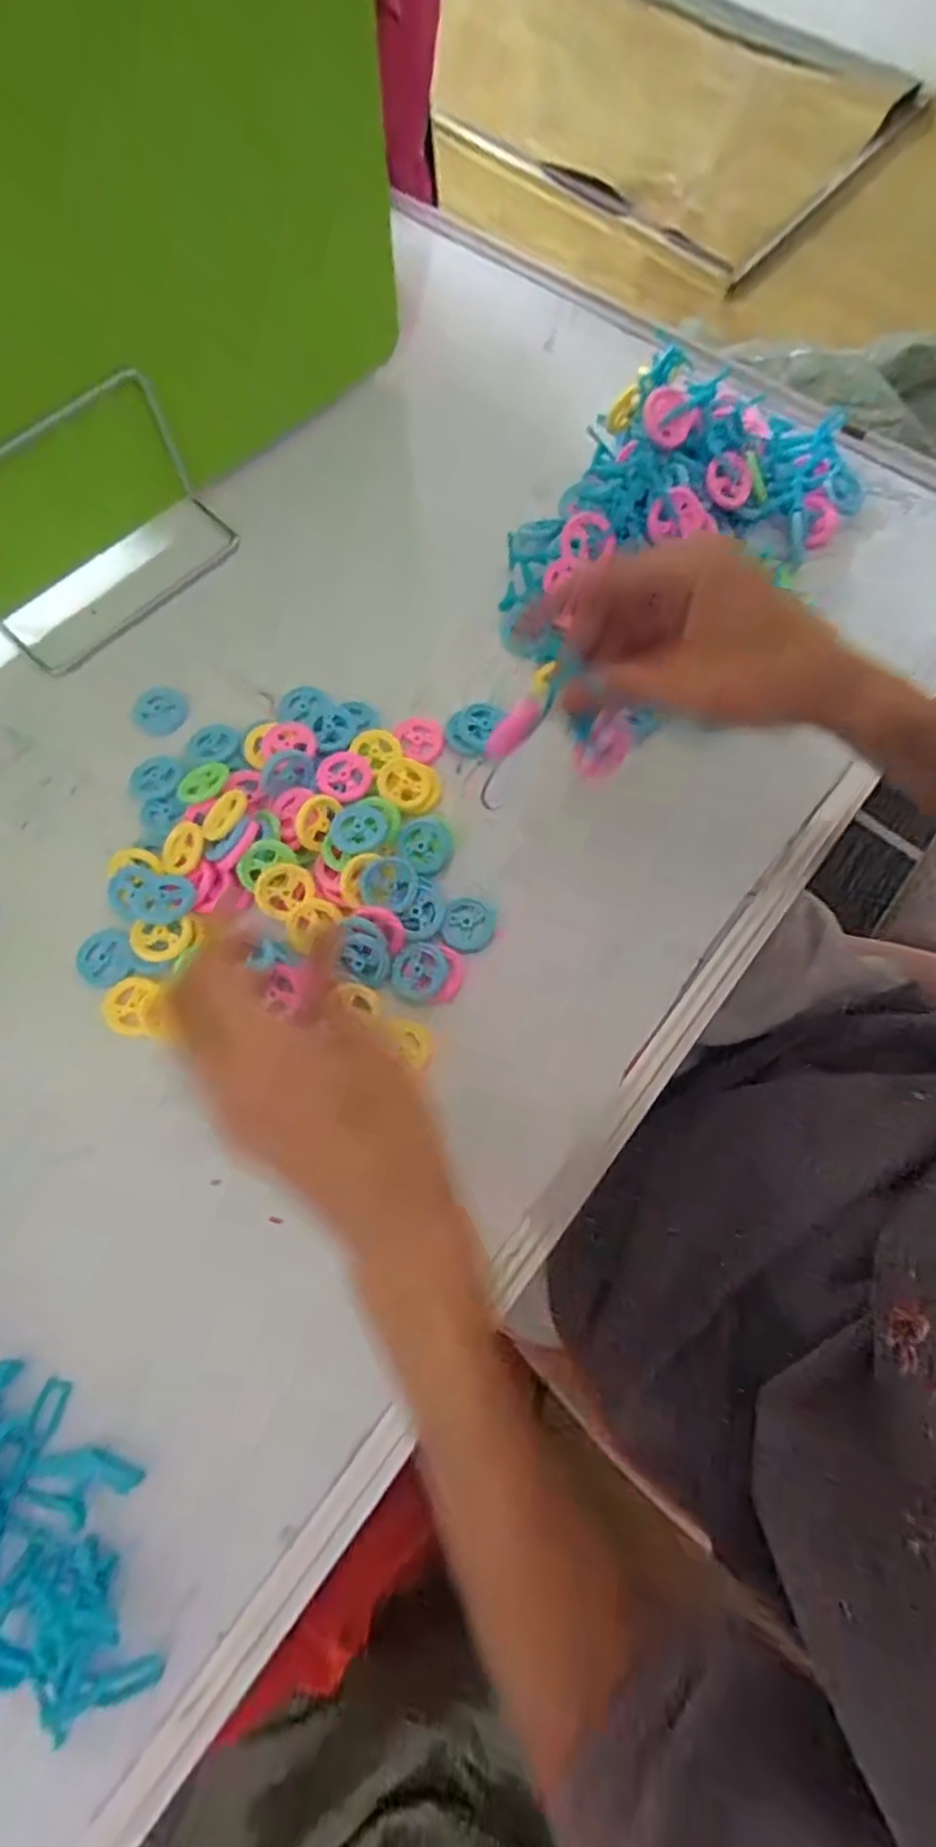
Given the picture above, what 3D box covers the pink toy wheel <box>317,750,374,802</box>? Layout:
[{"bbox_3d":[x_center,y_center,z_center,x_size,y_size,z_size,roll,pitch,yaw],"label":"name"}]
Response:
[{"bbox_3d":[-0.067,-0.082,0.375,0.029,0.004,0.036,-23,74,-7],"label":"pink toy wheel"}]

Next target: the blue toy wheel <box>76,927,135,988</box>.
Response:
[{"bbox_3d":[-0.184,0.017,0.346,0.025,0.005,0.028,-24,74,-7],"label":"blue toy wheel"}]

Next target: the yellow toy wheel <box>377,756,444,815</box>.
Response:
[{"bbox_3d":[-0.033,-0.076,0.378,0.033,0.010,0.029,17,73,6],"label":"yellow toy wheel"}]

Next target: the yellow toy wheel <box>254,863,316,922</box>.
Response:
[{"bbox_3d":[-0.093,-0.016,0.347,0.029,0.006,0.028,40,67,-12],"label":"yellow toy wheel"}]

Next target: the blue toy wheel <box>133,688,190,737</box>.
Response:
[{"bbox_3d":[-0.182,-0.126,0.403,0.035,0.008,0.030,14,73,5],"label":"blue toy wheel"}]

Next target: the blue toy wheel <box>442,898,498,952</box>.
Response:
[{"bbox_3d":[0.000,0.002,0.359,0.026,0.006,0.028,0,73,0],"label":"blue toy wheel"}]

